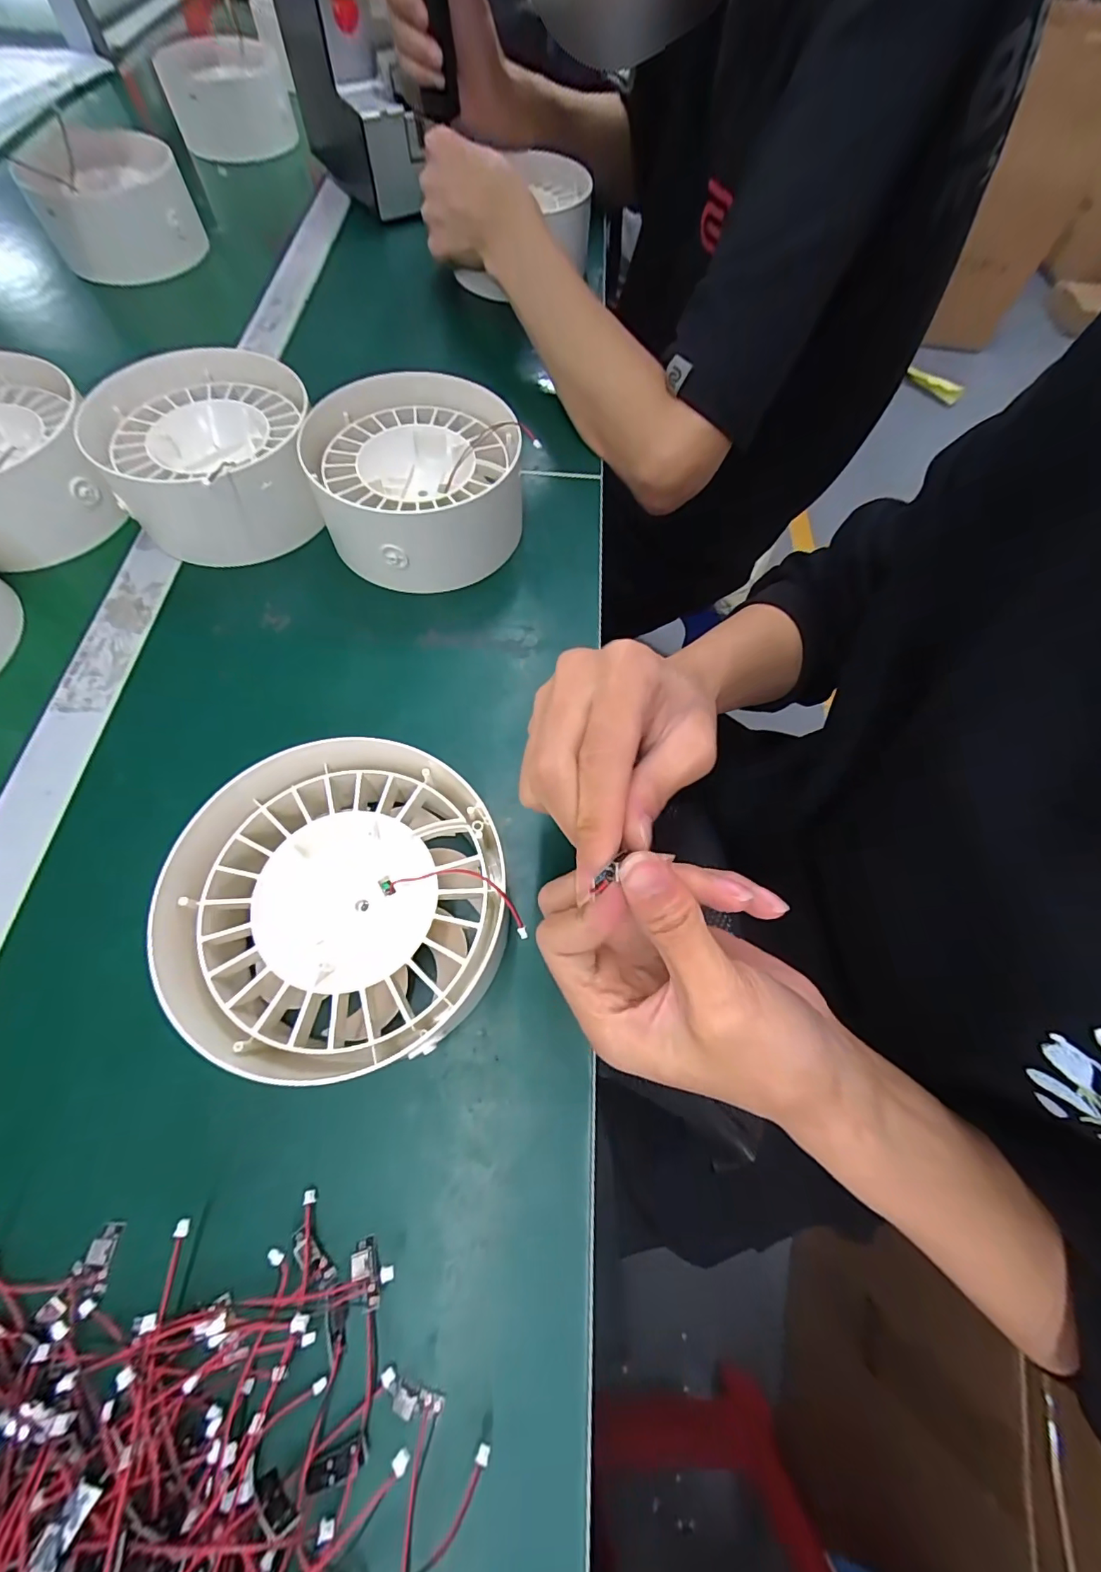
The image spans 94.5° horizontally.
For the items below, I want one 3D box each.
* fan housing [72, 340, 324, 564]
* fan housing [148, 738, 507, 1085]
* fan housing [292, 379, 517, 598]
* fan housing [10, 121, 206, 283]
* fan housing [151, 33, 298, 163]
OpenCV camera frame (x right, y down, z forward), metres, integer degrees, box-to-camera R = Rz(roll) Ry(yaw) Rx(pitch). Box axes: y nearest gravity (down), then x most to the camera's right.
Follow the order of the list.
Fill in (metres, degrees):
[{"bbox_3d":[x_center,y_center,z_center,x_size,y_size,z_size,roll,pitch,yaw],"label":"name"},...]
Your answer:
[{"bbox_3d":[-0.234,-0.224,0.357,0.132,0.064,0.150,-8,66,-7],"label":"fan housing"},{"bbox_3d":[-0.096,0.057,0.241,0.145,0.060,0.140,-15,67,-10],"label":"fan housing"},{"bbox_3d":[-0.089,-0.206,0.356,0.141,0.063,0.146,-5,66,-6],"label":"fan housing"},{"bbox_3d":[-0.434,-0.584,0.507,0.134,0.061,0.152,-24,69,-14],"label":"fan housing"},{"bbox_3d":[-0.401,-0.861,0.636,0.136,0.077,0.128,-13,67,-9],"label":"fan housing"}]

